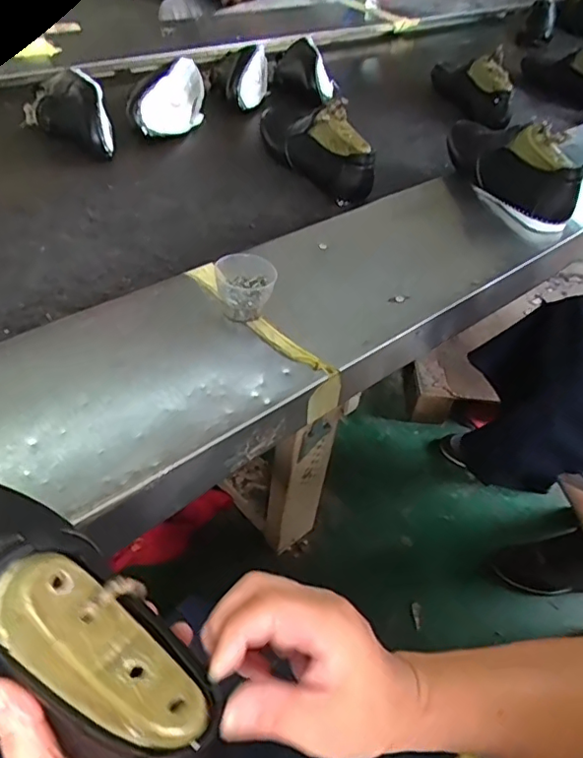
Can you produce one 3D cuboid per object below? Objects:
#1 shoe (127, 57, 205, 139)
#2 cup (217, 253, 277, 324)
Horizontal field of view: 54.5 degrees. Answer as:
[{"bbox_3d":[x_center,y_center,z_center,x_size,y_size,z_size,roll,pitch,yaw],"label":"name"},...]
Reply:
[{"bbox_3d":[-0.215,-0.490,1.002,0.098,0.083,0.255,4,46,-5],"label":"shoe"},{"bbox_3d":[-0.049,-0.095,0.594,0.064,0.054,0.052,7,46,-2],"label":"cup"}]

